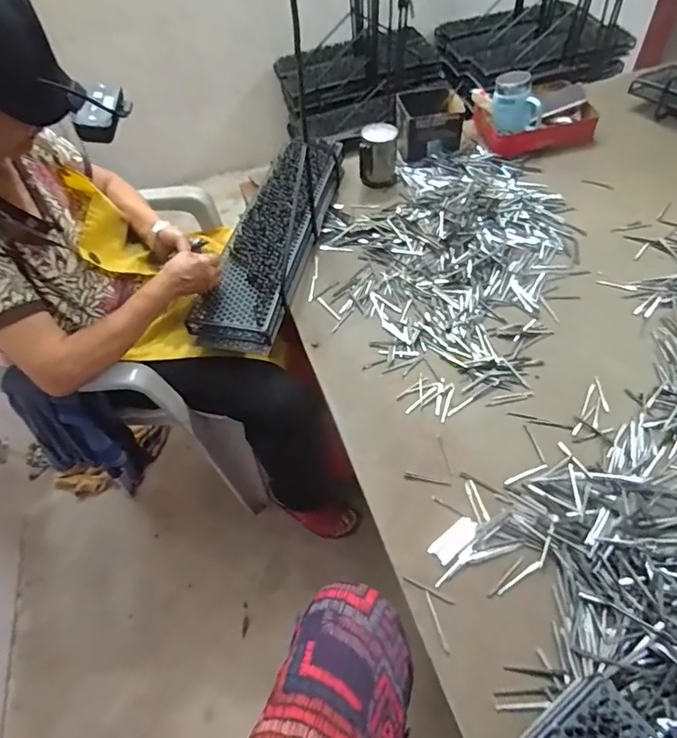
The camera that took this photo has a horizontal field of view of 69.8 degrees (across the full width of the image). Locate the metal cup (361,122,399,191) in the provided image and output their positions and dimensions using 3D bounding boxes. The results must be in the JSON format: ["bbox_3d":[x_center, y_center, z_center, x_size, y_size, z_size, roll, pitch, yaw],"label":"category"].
[{"bbox_3d":[0.096,-0.505,1.147,0.085,0.117,0.106,1,50,6],"label":"metal cup"}]

